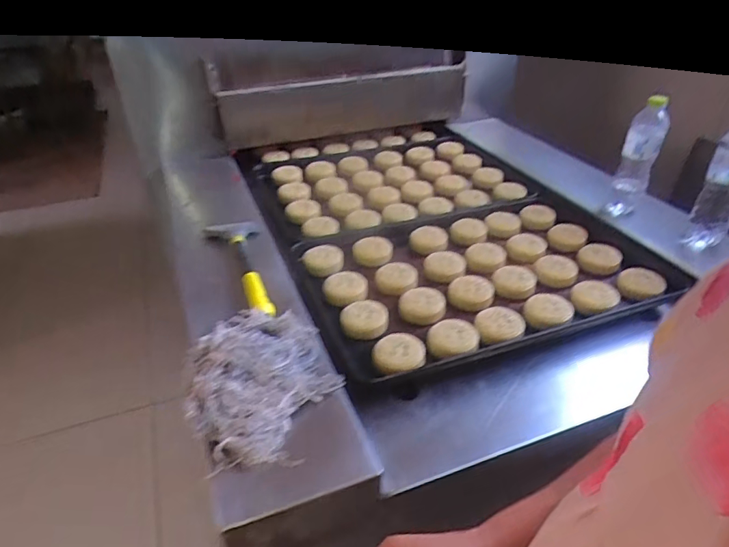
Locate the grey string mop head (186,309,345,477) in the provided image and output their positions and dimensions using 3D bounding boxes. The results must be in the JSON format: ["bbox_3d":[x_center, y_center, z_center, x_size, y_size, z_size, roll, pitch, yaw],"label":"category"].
[{"bbox_3d":[-0.127,0.120,0.628,0.171,0.063,0.225,-13,36,-8],"label":"grey string mop head"}]

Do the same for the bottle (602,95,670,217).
[{"bbox_3d":[0.570,-0.238,1.040,0.067,0.237,0.073,14,40,27],"label":"bottle"}]

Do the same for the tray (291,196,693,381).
[{"bbox_3d":[0.211,-0.012,0.929,0.625,0.047,0.409,-18,37,-15],"label":"tray"}]

